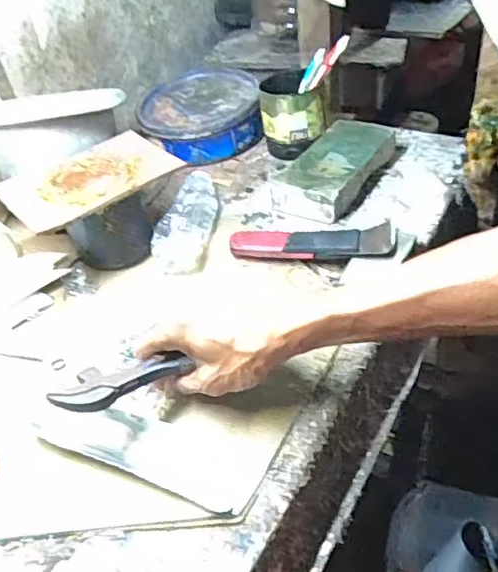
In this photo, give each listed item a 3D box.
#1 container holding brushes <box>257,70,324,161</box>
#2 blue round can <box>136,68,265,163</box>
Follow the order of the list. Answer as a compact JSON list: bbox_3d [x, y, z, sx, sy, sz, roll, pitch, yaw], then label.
[{"bbox_3d":[0.059,-0.238,0.825,0.084,0.102,0.087,-5,39,2],"label":"container holding brushes"},{"bbox_3d":[-0.073,-0.259,0.901,0.173,0.064,0.187,-7,38,-1],"label":"blue round can"}]

